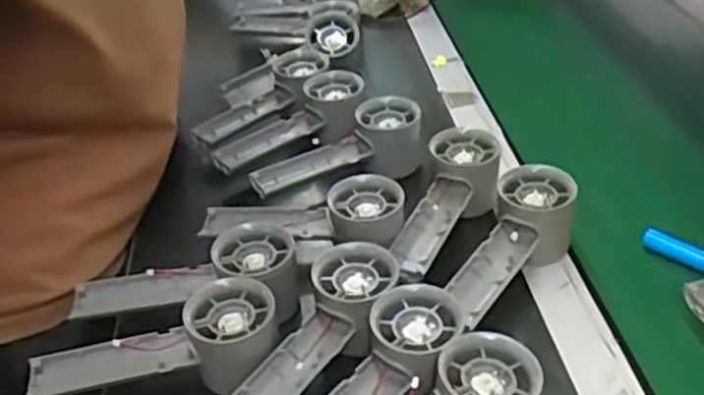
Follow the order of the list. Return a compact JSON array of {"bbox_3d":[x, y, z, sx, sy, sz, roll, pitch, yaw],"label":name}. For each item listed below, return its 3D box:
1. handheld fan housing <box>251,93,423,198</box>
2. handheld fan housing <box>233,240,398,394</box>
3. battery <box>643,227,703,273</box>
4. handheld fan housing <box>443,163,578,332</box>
[{"bbox_3d":[-0.015,-0.043,0.647,0.157,0.053,0.051,-14,38,-13],"label":"handheld fan housing"},{"bbox_3d":[-0.025,0.095,0.461,0.054,0.034,0.159,22,56,31],"label":"handheld fan housing"},{"bbox_3d":[0.248,0.040,0.550,0.052,0.018,0.016,26,46,34],"label":"battery"},{"bbox_3d":[0.116,0.038,0.535,0.056,0.057,0.139,24,61,33],"label":"handheld fan housing"}]

